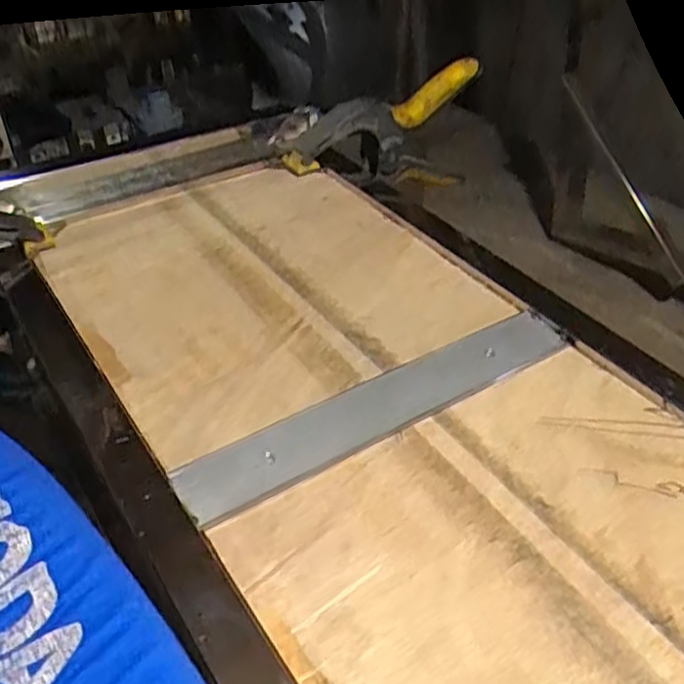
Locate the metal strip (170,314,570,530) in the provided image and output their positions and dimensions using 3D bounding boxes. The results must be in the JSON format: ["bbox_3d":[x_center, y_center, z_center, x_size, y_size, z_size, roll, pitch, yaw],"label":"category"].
[{"bbox_3d":[0.028,0.034,0.399,0.250,0.006,0.041,-23,45,-26],"label":"metal strip"}]

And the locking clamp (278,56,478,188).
[{"bbox_3d":[0.041,-0.199,0.694,0.204,0.113,0.060,-27,47,-30],"label":"locking clamp"}]

